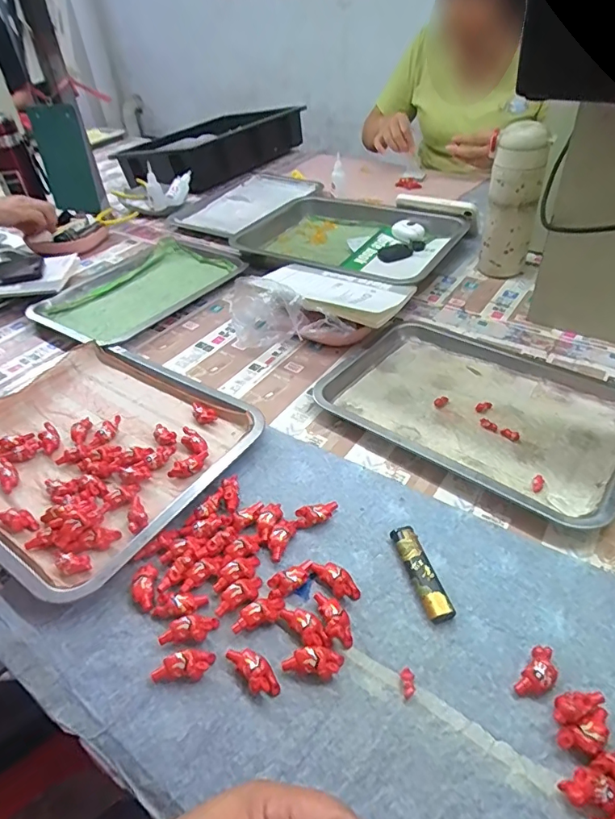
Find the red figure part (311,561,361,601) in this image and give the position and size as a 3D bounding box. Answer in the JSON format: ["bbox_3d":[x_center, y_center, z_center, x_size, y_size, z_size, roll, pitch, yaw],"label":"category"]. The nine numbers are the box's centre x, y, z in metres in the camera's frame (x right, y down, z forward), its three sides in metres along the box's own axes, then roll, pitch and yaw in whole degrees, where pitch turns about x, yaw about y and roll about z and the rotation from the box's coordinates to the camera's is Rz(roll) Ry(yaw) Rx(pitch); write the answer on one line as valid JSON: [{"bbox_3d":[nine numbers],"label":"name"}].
[{"bbox_3d":[0.023,0.136,0.387,0.019,0.015,0.041,-29,47,-25],"label":"red figure part"}]

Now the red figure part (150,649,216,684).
[{"bbox_3d":[-0.088,0.182,0.343,0.042,0.013,0.017,-5,41,0],"label":"red figure part"}]

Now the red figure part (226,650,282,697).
[{"bbox_3d":[-0.037,0.182,0.337,0.018,0.017,0.040,-33,49,-28],"label":"red figure part"}]

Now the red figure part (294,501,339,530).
[{"bbox_3d":[0.008,0.095,0.436,0.043,0.015,0.015,-17,43,-13],"label":"red figure part"}]

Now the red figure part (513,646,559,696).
[{"bbox_3d":[0.157,0.179,0.327,0.019,0.013,0.037,28,51,31],"label":"red figure part"}]

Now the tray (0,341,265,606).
[{"bbox_3d":[-0.234,0.038,0.516,0.307,0.023,0.260,22,48,27],"label":"tray"}]

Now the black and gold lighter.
[{"bbox_3d":[0.091,0.130,0.389,0.019,0.013,0.079,-13,42,-9],"label":"black and gold lighter"}]

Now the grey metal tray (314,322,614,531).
[{"bbox_3d":[0.188,-0.010,0.535,0.311,0.020,0.226,26,50,30],"label":"grey metal tray"}]

